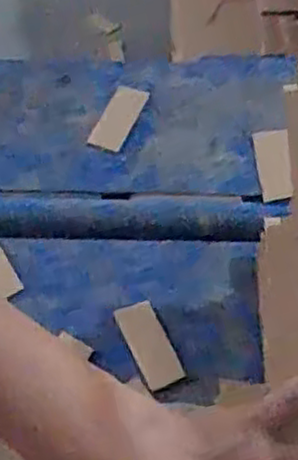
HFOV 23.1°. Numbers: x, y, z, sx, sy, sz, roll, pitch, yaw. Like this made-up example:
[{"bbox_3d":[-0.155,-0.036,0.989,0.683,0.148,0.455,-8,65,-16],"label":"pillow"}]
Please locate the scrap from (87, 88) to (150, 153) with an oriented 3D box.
[{"bbox_3d":[-0.033,-0.120,0.782,0.035,0.005,0.079,27,75,4],"label":"scrap"}]

